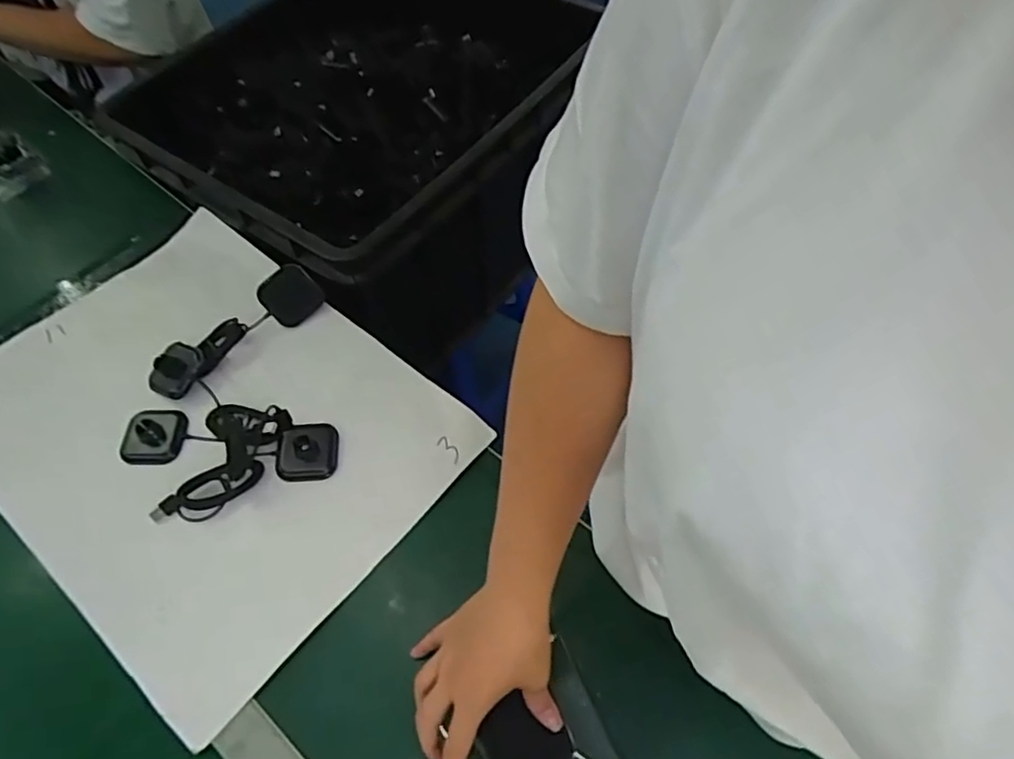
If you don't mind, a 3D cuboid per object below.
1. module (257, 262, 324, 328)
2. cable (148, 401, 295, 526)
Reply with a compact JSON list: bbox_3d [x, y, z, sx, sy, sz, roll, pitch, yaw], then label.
[{"bbox_3d":[-0.247,-0.096,0.731,0.061,0.011,0.060,-45,103,-19],"label":"module"},{"bbox_3d":[-0.281,0.079,0.629,0.086,0.029,0.131,13,59,11],"label":"cable"}]

